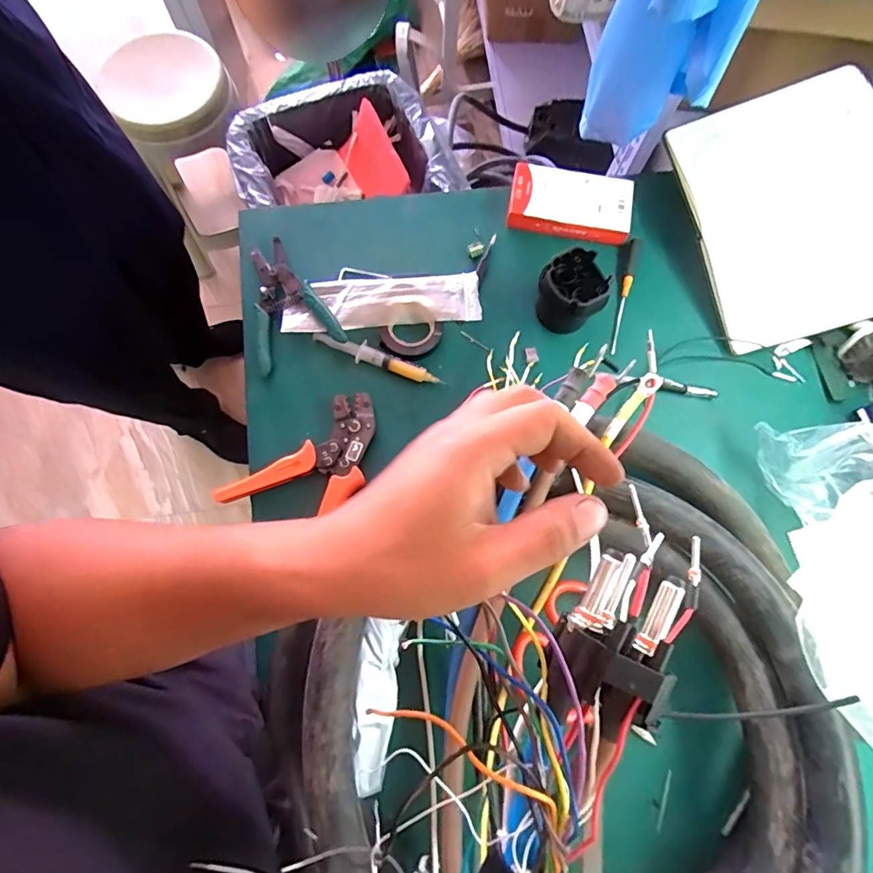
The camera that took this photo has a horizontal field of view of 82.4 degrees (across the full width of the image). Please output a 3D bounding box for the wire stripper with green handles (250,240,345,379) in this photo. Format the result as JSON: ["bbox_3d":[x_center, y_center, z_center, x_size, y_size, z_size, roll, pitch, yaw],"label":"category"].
[{"bbox_3d":[-0.174,-0.161,0.562,0.097,0.026,0.164,-20,77,-6],"label":"wire stripper with green handles"}]

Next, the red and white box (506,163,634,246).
[{"bbox_3d":[0.161,-0.281,0.604,0.143,0.028,0.074,10,76,1],"label":"red and white box"}]

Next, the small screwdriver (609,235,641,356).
[{"bbox_3d":[0.225,-0.168,0.596,0.015,0.013,0.150,13,76,2],"label":"small screwdriver"}]

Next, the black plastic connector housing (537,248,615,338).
[{"bbox_3d":[0.149,-0.158,0.551,0.073,0.066,0.069,40,78,8],"label":"black plastic connector housing"}]

